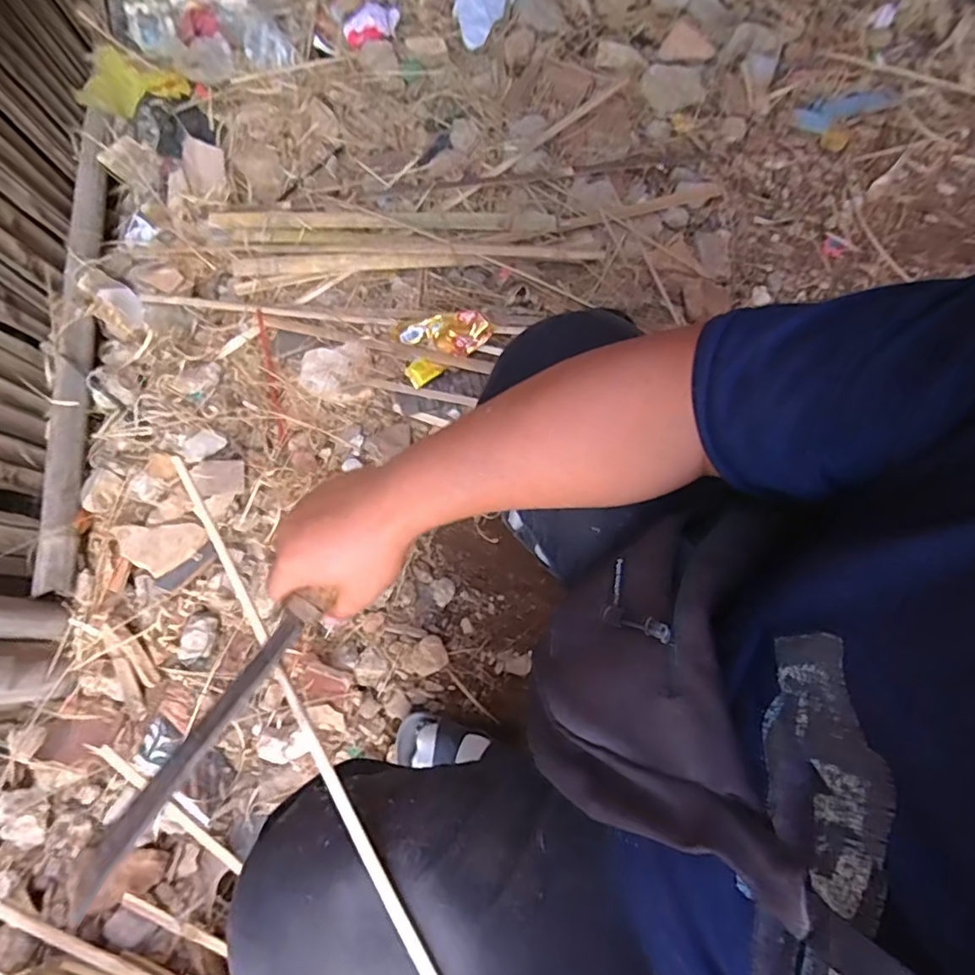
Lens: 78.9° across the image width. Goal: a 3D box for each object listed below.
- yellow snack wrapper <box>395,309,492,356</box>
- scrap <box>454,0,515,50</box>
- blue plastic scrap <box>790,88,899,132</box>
[{"bbox_3d":[-0.067,-0.234,0.897,0.146,0.039,0.055,4,74,15],"label":"yellow snack wrapper"},{"bbox_3d":[-0.012,-0.885,1.069,0.112,0.019,0.197,28,77,8],"label":"scrap"},{"bbox_3d":[0.602,-0.636,0.993,0.186,0.011,0.051,-22,76,-5],"label":"blue plastic scrap"}]

